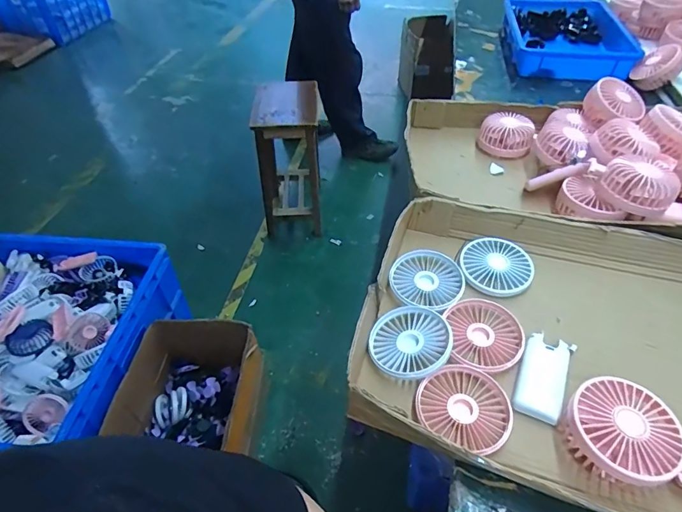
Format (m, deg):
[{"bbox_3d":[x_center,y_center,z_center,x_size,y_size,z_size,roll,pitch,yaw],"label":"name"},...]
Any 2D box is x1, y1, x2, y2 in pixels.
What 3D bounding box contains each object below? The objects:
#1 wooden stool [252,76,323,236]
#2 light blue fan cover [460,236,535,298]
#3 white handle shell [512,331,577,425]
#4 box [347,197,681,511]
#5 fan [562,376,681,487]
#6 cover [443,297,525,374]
[{"bbox_3d":[-0.186,-0.359,1.551,0.210,0.476,0.309,-3,46,-1],"label":"wooden stool"},{"bbox_3d":[0.195,0.010,0.531,0.083,0.010,0.092,3,47,5],"label":"light blue fan cover"},{"bbox_3d":[0.207,0.120,0.433,0.043,0.010,0.092,21,51,20],"label":"white handle shell"},{"bbox_3d":[0.287,0.096,0.433,0.521,0.058,0.329,11,48,12],"label":"box"},{"bbox_3d":[0.291,0.168,0.363,0.185,0.041,0.084,14,49,15],"label":"fan"},{"bbox_3d":[0.159,0.085,0.469,0.079,0.010,0.091,-3,46,-1],"label":"cover"}]

